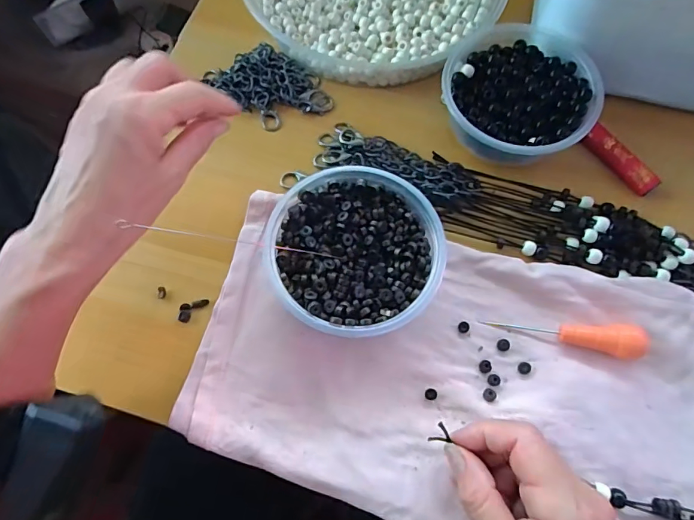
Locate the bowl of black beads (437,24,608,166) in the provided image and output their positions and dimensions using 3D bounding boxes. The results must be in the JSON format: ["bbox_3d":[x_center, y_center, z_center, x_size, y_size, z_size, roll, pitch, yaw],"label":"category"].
[{"bbox_3d":[0.129,-0.124,0.331,0.118,0.035,0.112,0,70,-1],"label":"bowl of black beads"}]

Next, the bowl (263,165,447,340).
[{"bbox_3d":[0.005,-0.003,0.291,0.106,0.041,0.110,0,70,-1],"label":"bowl"}]

